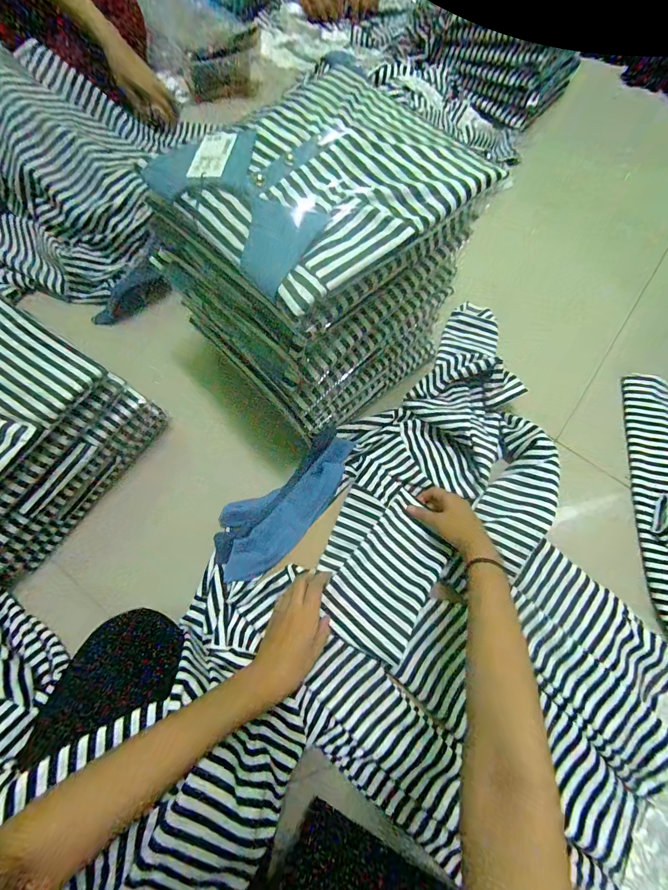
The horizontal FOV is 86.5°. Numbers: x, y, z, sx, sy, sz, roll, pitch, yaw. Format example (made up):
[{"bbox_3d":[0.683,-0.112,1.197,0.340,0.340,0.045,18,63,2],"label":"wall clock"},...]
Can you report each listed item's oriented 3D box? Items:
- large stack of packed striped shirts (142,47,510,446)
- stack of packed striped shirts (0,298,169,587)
[{"bbox_3d":[-0.014,-0.212,0.459,0.284,0.271,0.257,-40,77,-11],"label":"large stack of packed striped shirts"},{"bbox_3d":[-0.431,-0.020,0.460,0.243,0.164,0.273,33,76,10],"label":"stack of packed striped shirts"}]

